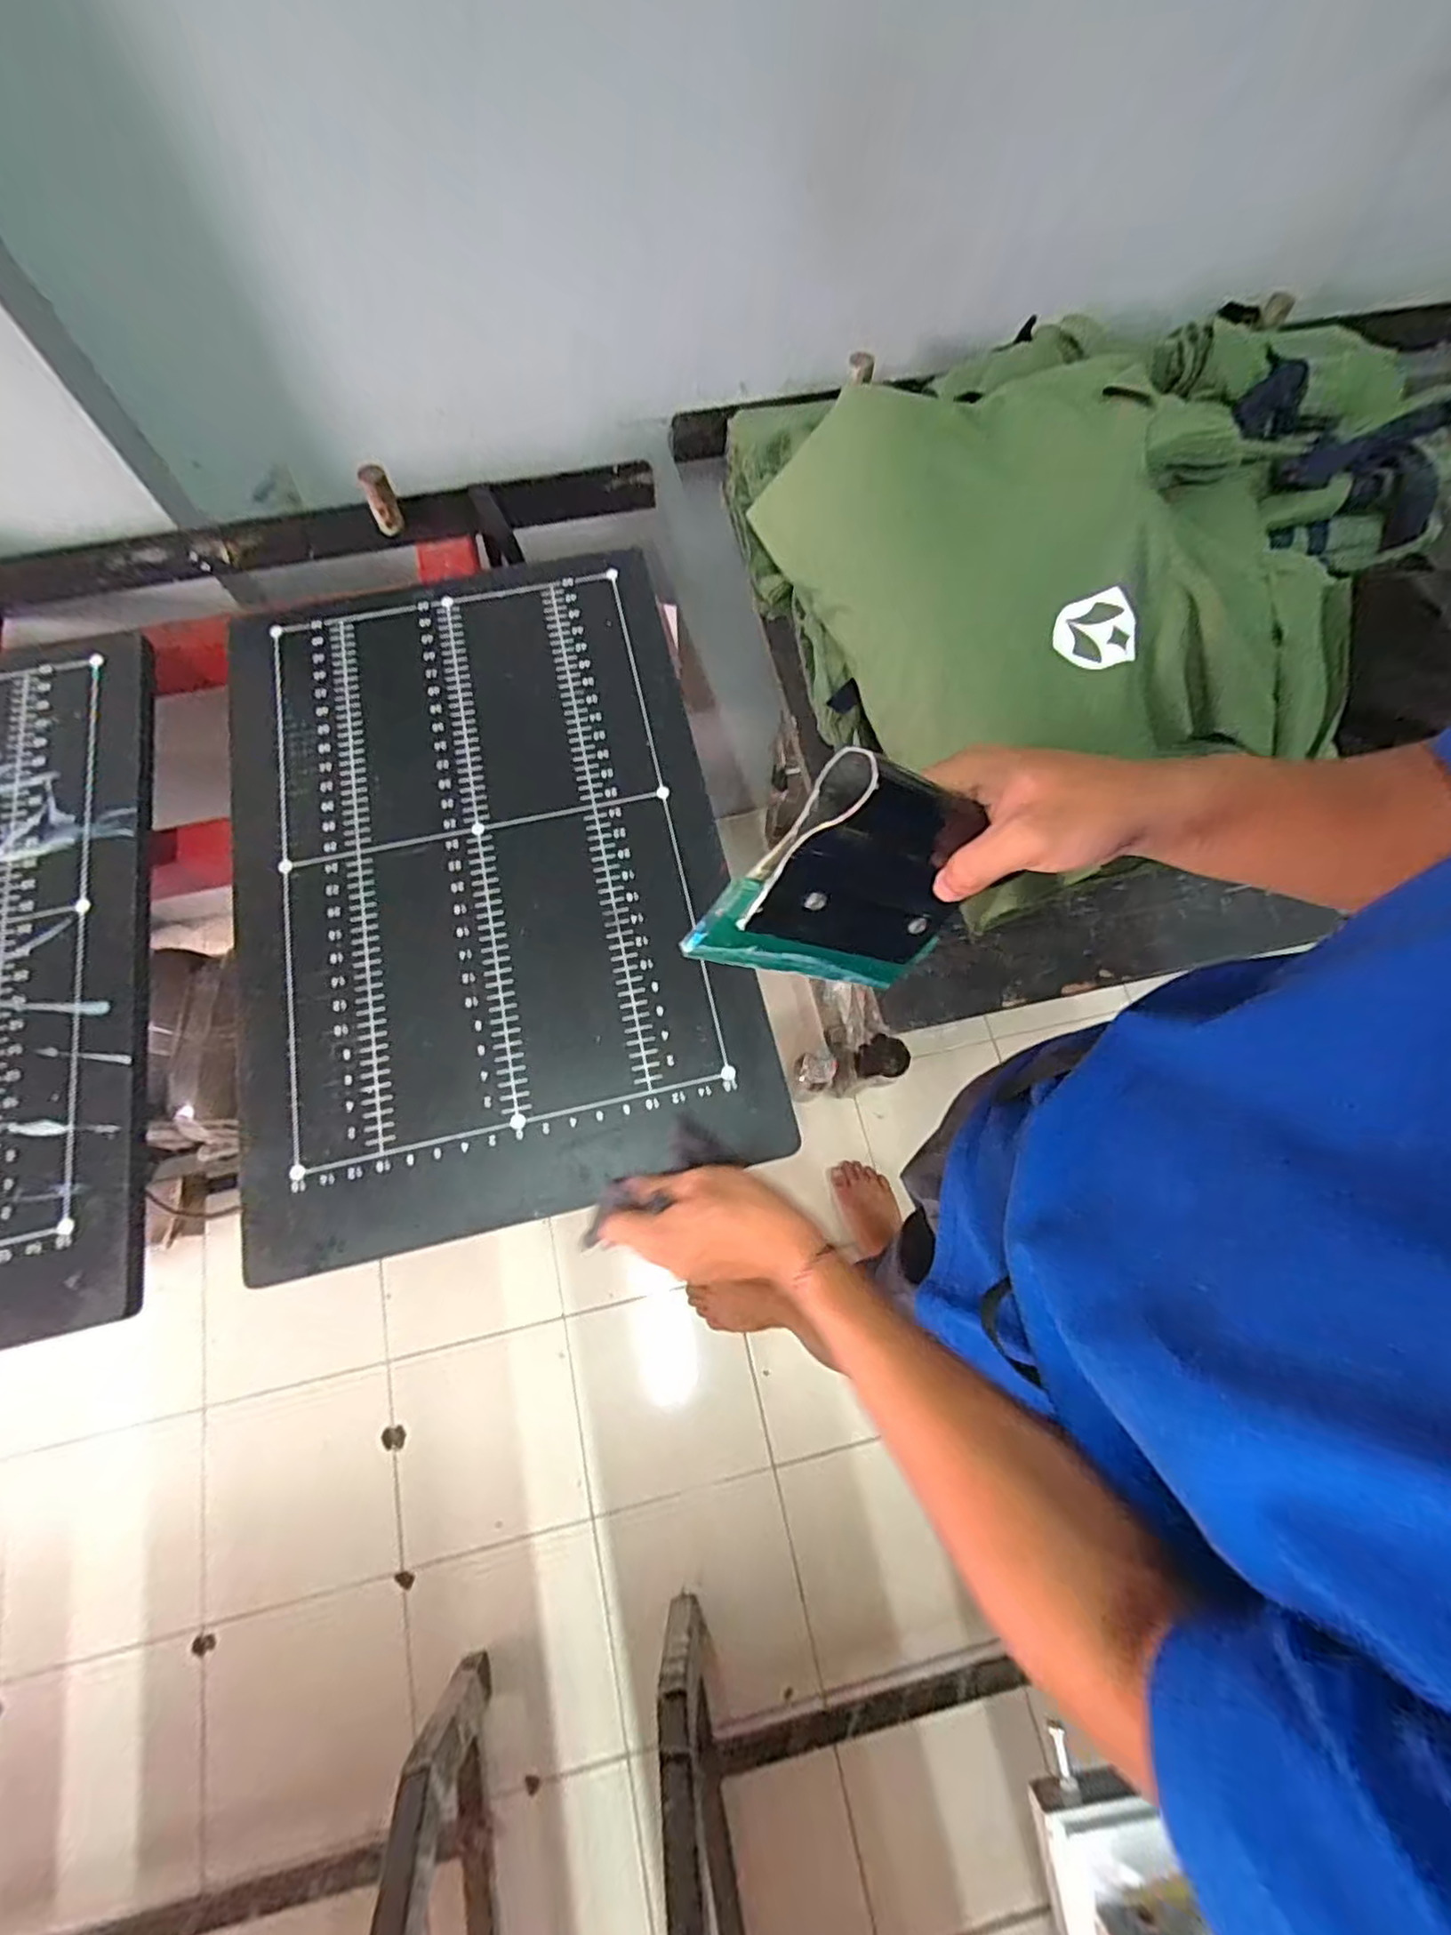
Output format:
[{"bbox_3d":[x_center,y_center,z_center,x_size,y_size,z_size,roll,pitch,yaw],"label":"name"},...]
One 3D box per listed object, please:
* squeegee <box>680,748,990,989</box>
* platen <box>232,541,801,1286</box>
[{"bbox_3d":[0.074,-0.042,0.369,0.154,0.128,0.025,10,45,-39],"label":"squeegee"},{"bbox_3d":[-0.206,-0.106,0.593,0.386,0.018,0.597,-13,71,-5],"label":"platen"}]

